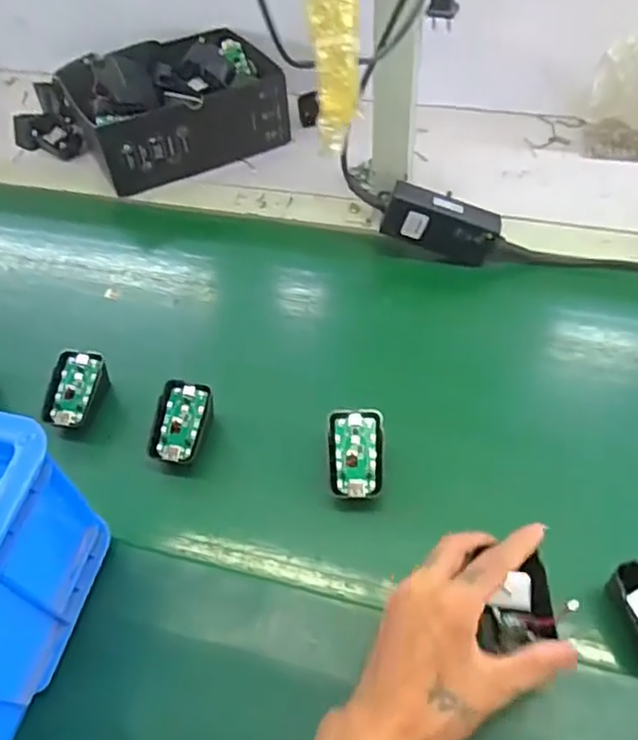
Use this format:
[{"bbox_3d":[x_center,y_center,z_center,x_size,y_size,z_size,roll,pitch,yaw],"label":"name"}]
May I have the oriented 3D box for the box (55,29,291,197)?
[{"bbox_3d":[-0.178,-0.337,0.807,0.241,0.104,0.177,-23,53,-10],"label":"box"}]

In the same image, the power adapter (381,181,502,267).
[{"bbox_3d":[0.124,-0.147,0.639,0.113,0.053,0.026,18,50,-8],"label":"power adapter"}]

